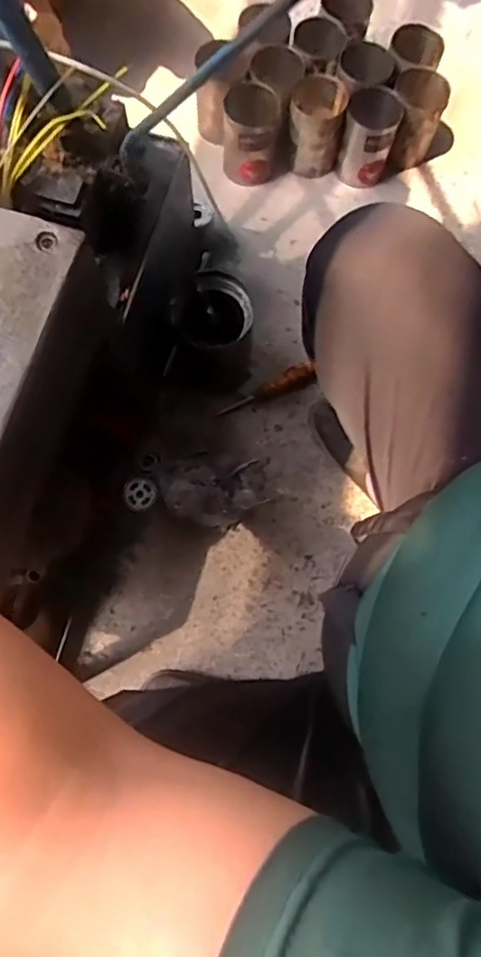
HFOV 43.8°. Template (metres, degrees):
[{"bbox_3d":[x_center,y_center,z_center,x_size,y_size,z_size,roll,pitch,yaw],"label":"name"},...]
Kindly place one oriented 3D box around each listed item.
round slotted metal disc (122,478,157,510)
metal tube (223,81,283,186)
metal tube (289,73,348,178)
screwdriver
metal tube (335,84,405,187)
[{"bbox_3d":[-0.156,0.024,0.918,0.049,0.004,0.049,1,87,-21],"label":"round slotted metal disc"},{"bbox_3d":[0.020,-0.585,1.021,0.097,0.116,0.090,3,75,-1],"label":"metal tube"},{"bbox_3d":[0.130,-0.610,1.036,0.092,0.115,0.091,10,75,1],"label":"metal tube"},{"bbox_3d":[0.044,-0.139,0.960,0.167,0.031,0.031,-24,77,-7],"label":"screwdriver"},{"bbox_3d":[0.218,-0.580,1.029,0.088,0.137,0.083,18,76,3],"label":"metal tube"}]

